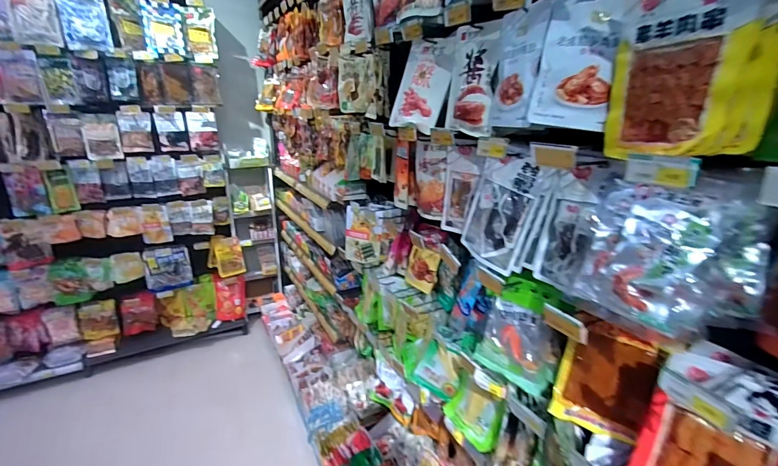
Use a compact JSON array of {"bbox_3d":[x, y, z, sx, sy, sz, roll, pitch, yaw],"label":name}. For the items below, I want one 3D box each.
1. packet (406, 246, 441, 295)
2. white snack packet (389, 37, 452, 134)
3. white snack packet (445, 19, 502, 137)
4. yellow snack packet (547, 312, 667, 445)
[{"bbox_3d":[0.116,0.128,1.332,0.017,0.146,0.167,9,9,-30],"label":"packet"},{"bbox_3d":[0.092,-0.418,1.044,0.182,0.251,0.030,27,11,40],"label":"white snack packet"},{"bbox_3d":[0.200,-0.373,0.906,0.034,0.242,0.163,-6,20,-18],"label":"white snack packet"},{"bbox_3d":[0.471,0.312,0.799,0.172,0.223,0.041,16,-4,25],"label":"yellow snack packet"}]

